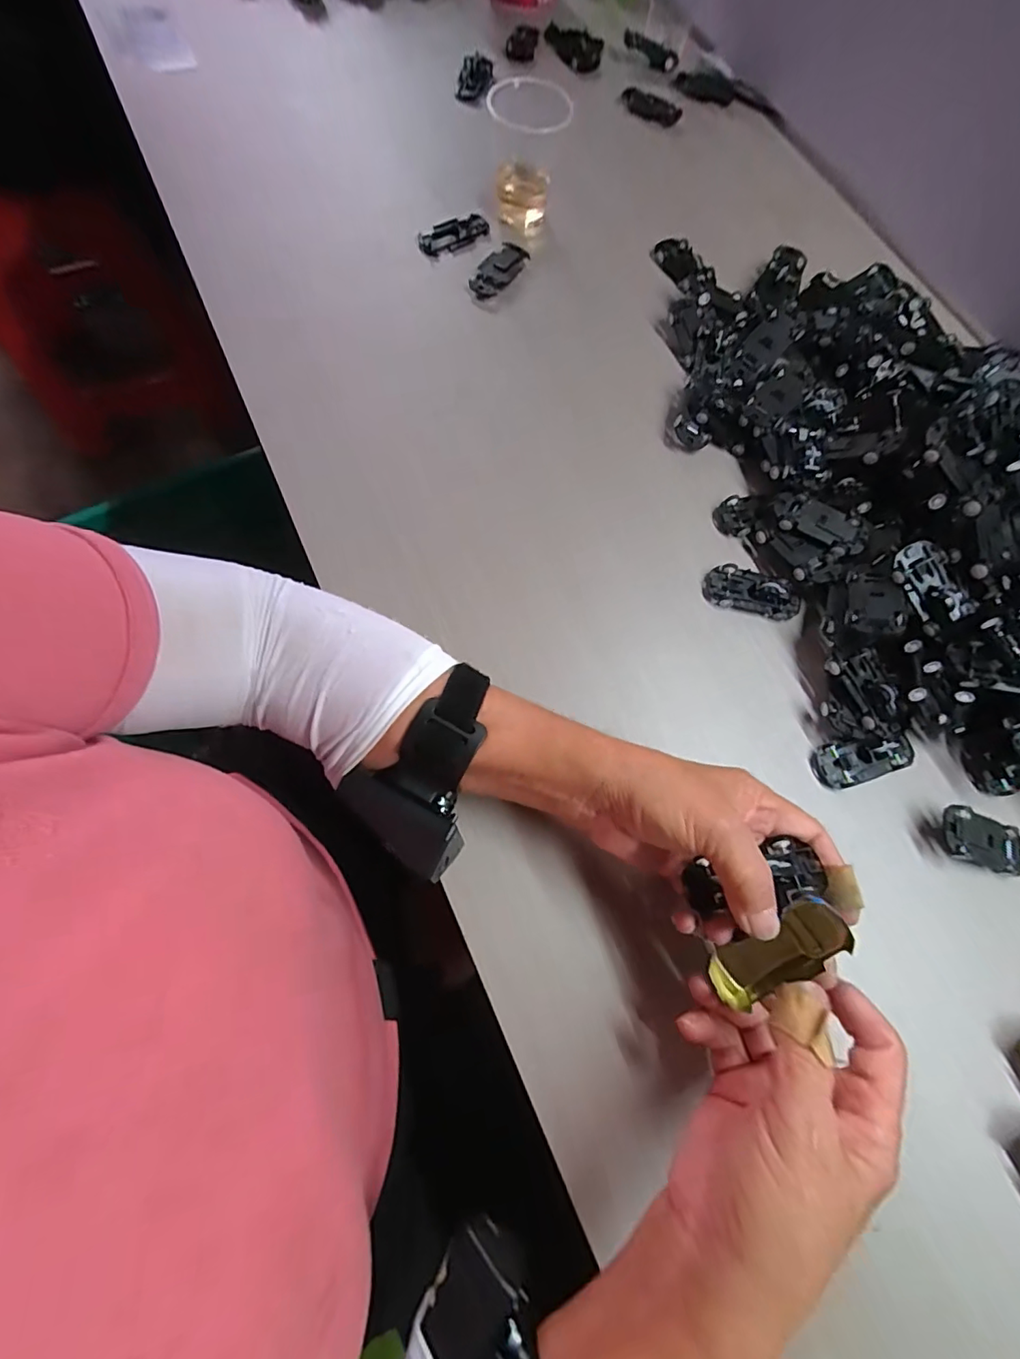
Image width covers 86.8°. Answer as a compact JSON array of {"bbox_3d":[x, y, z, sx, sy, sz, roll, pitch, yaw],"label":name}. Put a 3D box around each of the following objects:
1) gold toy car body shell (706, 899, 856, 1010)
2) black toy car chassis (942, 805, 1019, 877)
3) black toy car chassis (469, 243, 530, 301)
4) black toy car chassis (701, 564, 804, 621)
[{"bbox_3d":[0.126,0.129,0.254,0.064,0.014,0.029,-38,75,13],"label":"gold toy car body shell"},{"bbox_3d":[0.288,0.099,0.328,0.062,0.007,0.030,22,73,-10],"label":"black toy car chassis"},{"bbox_3d":[-0.009,-0.342,0.451,0.026,0.013,0.072,33,72,7],"label":"black toy car chassis"},{"bbox_3d":[0.168,-0.060,0.373,0.065,0.010,0.029,15,71,1],"label":"black toy car chassis"}]

